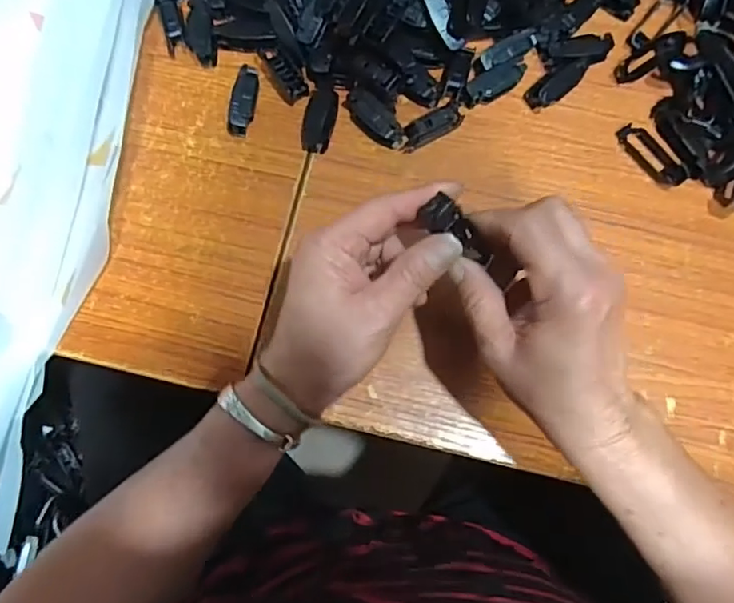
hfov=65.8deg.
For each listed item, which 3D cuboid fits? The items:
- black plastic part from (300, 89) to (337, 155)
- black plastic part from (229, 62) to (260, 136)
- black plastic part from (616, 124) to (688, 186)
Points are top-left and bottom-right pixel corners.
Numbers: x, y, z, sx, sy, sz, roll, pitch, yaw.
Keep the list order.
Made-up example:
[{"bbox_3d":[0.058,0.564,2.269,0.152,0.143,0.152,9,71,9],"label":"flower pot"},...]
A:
[{"bbox_3d":[-0.035,-0.133,0.415,0.023,0.011,0.046,11,79,2],"label":"black plastic part"},{"bbox_3d":[-0.090,-0.146,0.415,0.015,0.021,0.046,11,79,2],"label":"black plastic part"},{"bbox_3d":[0.207,-0.106,0.412,0.021,0.011,0.057,-36,81,-7],"label":"black plastic part"}]

